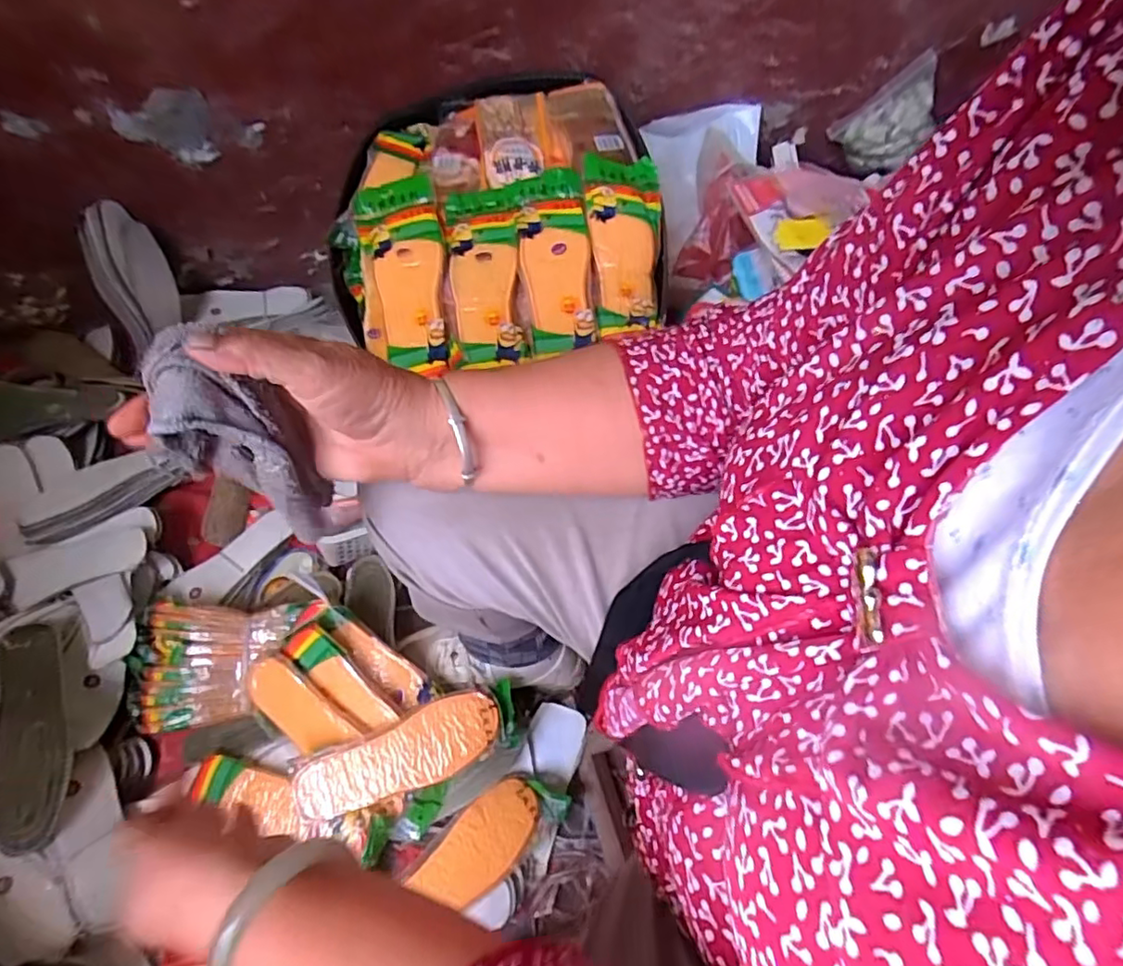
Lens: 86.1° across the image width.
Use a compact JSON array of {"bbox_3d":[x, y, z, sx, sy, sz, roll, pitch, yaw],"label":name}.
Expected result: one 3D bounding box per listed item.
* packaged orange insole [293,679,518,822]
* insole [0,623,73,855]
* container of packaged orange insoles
[{"bbox_3d":[-0.154,0.272,0.610,0.223,0.021,0.070,-20,63,-13],"label":"packaged orange insole"},{"bbox_3d":[-0.540,0.251,0.607,0.059,0.014,0.215,-7,67,-33],"label":"insole"},{"bbox_3d":[-0.076,-0.302,0.675,0.364,0.108,0.407,-4,61,-4],"label":"container of packaged orange insoles"}]

